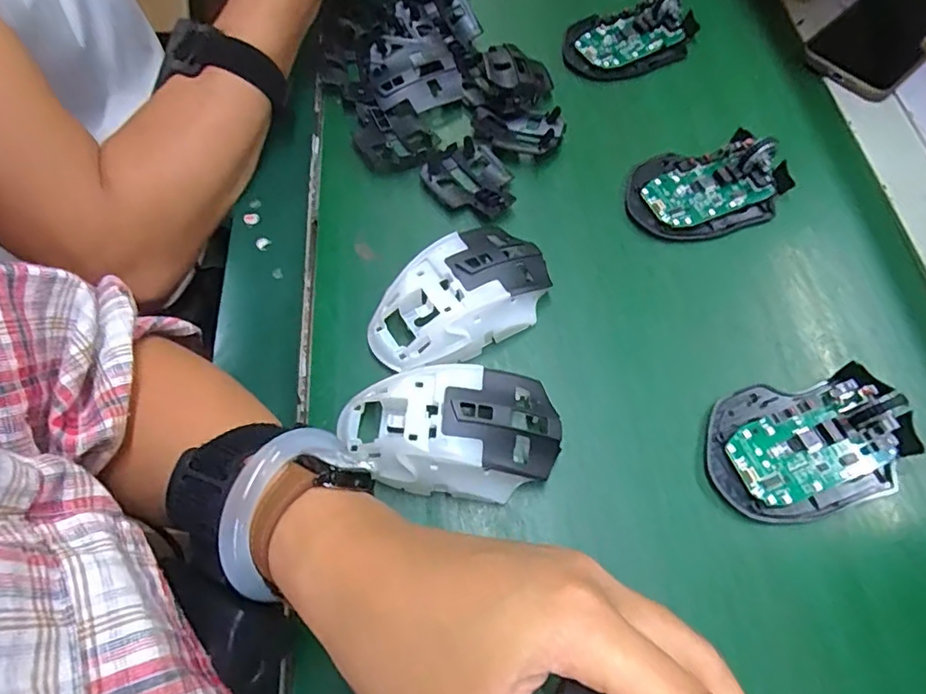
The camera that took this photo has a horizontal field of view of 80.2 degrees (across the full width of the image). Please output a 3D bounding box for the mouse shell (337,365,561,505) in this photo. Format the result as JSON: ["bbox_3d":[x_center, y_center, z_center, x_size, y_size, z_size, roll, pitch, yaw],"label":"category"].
[{"bbox_3d":[-0.008,0.044,0.285,0.113,0.036,0.063,4,64,1],"label":"mouse shell"}]

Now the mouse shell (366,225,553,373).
[{"bbox_3d":[0.000,-0.029,0.320,0.113,0.035,0.067,-40,71,-18],"label":"mouse shell"}]

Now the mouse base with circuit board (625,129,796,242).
[{"bbox_3d":[0.168,-0.112,0.369,0.113,0.027,0.069,-13,65,-7],"label":"mouse base with circuit board"}]

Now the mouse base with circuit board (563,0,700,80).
[{"bbox_3d":[0.134,-0.250,0.435,0.110,0.022,0.063,-20,66,-10],"label":"mouse base with circuit board"}]

